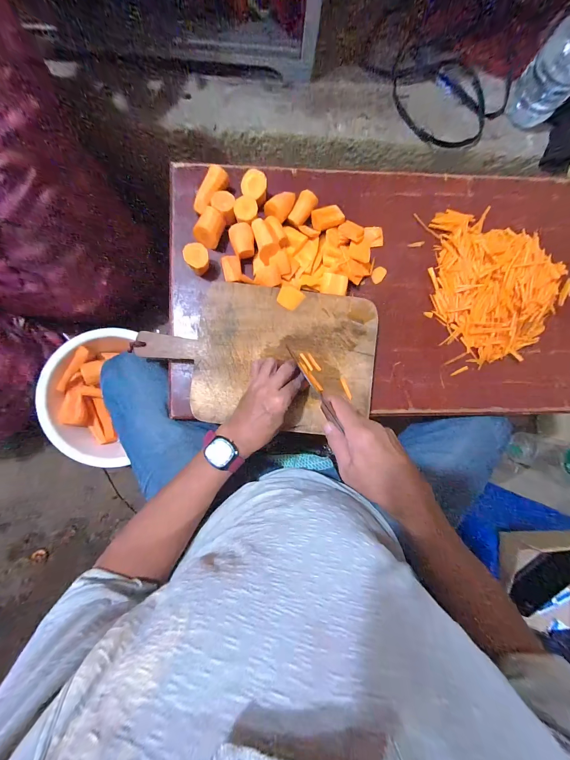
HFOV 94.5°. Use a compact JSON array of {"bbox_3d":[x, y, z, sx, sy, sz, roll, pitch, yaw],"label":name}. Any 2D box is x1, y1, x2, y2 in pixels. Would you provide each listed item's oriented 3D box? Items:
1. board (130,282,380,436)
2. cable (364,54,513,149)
[{"bbox_3d":[-0.041,-0.040,0.435,0.377,0.018,0.227,7,88,-3],"label":"board"},{"bbox_3d":[0.331,-0.607,0.567,0.272,0.060,0.155,27,87,-2],"label":"cable"}]

